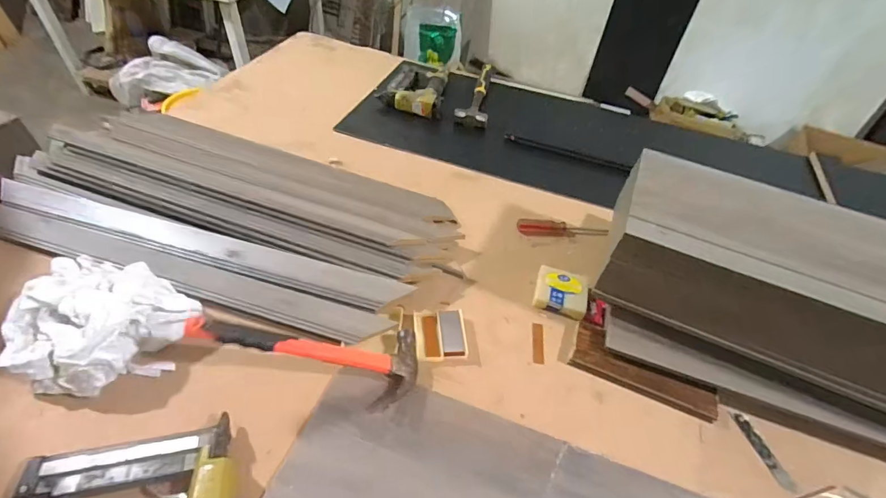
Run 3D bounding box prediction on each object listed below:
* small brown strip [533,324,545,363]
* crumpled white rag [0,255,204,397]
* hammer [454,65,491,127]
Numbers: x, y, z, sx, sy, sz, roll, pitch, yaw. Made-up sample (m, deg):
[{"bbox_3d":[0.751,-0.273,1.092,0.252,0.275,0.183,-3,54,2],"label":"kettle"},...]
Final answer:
[{"bbox_3d":[0.132,0.129,0.581,0.015,0.005,0.063,7,46,1],"label":"small brown strip"},{"bbox_3d":[-0.407,0.086,0.497,0.173,0.070,0.165,27,50,19],"label":"crumpled white rag"},{"bbox_3d":[0.088,-0.380,1.019,0.074,0.034,0.275,11,47,5],"label":"hammer"}]

